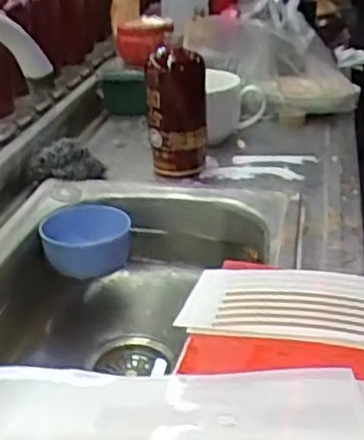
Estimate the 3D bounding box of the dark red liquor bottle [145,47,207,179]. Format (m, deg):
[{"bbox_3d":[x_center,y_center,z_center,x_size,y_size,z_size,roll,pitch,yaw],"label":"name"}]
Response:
[{"bbox_3d":[-0.007,-0.142,0.927,0.080,0.175,0.088,-1,27,-4],"label":"dark red liquor bottle"}]

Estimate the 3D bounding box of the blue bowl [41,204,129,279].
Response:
[{"bbox_3d":[-0.120,0.025,0.862,0.107,0.066,0.111,1,27,0],"label":"blue bowl"}]

